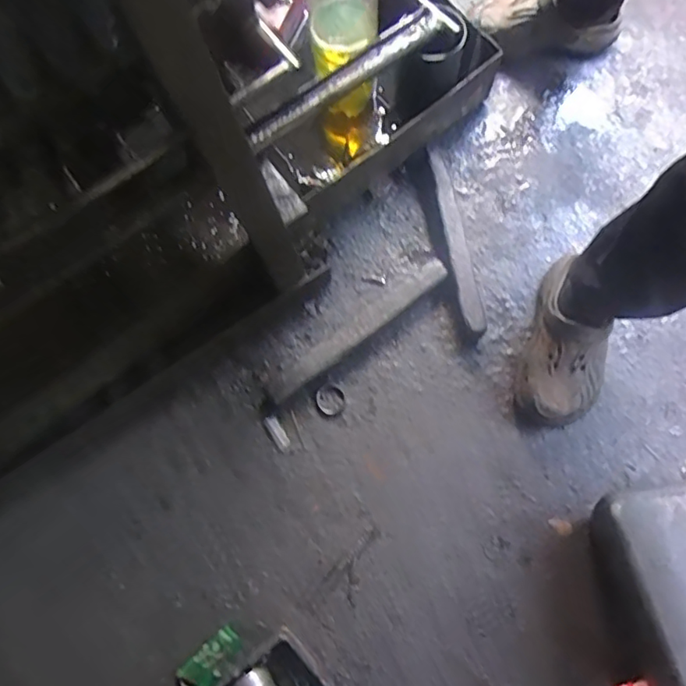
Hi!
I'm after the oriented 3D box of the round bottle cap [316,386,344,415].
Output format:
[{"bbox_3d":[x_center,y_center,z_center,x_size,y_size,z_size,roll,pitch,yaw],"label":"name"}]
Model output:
[{"bbox_3d":[-0.020,0.085,0.818,0.040,0.004,0.045,-41,78,-9],"label":"round bottle cap"}]

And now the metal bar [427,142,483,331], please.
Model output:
[{"bbox_3d":[0.174,-0.172,0.865,0.026,0.051,0.319,-10,75,-2],"label":"metal bar"}]

